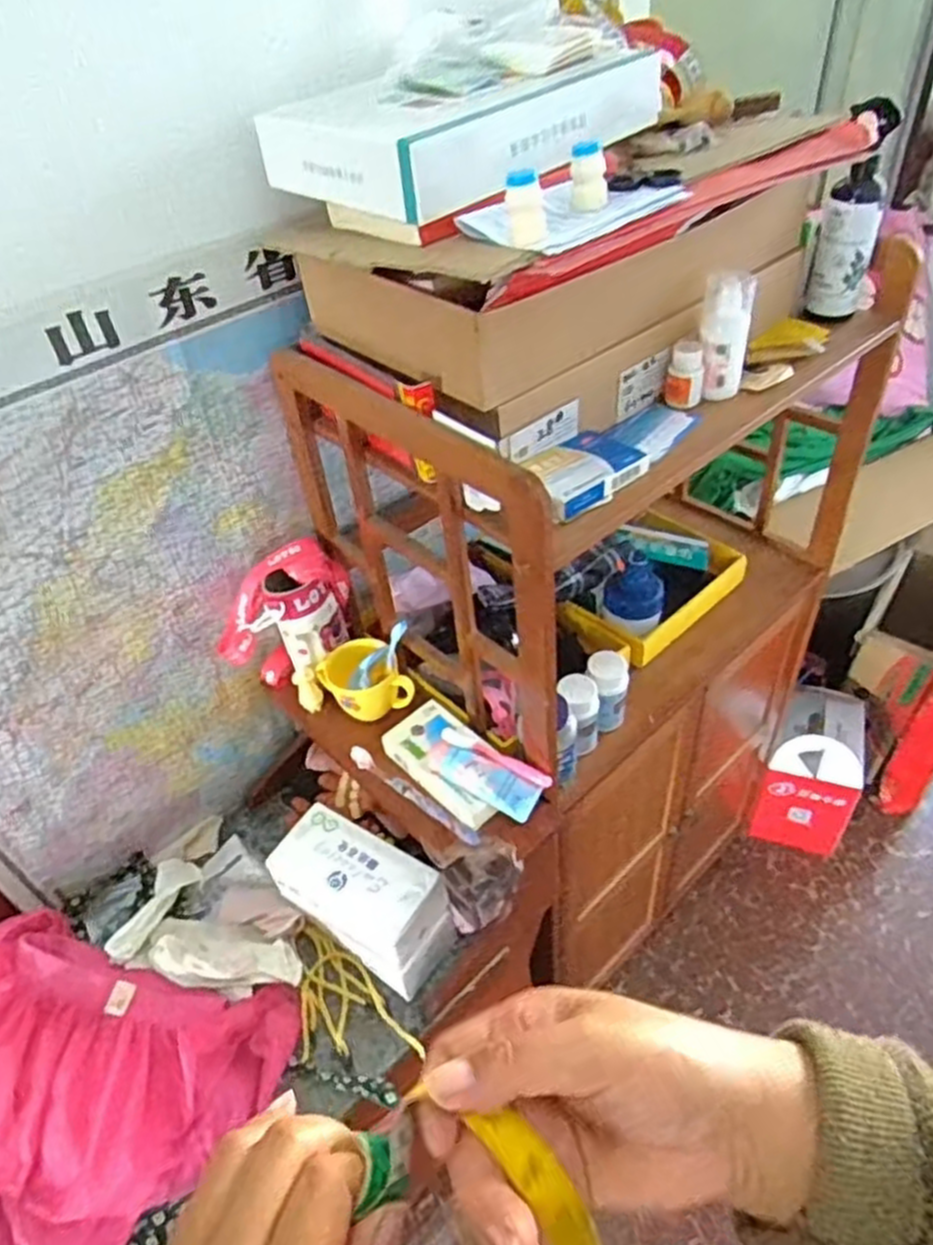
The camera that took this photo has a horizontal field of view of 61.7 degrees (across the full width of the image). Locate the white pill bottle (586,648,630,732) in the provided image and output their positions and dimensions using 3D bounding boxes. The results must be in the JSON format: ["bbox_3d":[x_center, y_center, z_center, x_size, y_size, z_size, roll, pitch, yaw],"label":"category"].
[{"bbox_3d":[0.171,0.088,0.948,0.050,0.100,0.057,3,45,10],"label":"white pill bottle"}]

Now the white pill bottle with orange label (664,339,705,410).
[{"bbox_3d":[0.214,-0.243,0.767,0.034,0.056,0.030,7,46,13],"label":"white pill bottle with orange label"}]

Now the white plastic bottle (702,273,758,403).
[{"bbox_3d":[0.250,-0.273,0.756,0.043,0.111,0.039,7,46,13],"label":"white plastic bottle"}]

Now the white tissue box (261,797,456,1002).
[{"bbox_3d":[-0.117,0.312,0.885,0.187,0.143,0.092,21,51,26],"label":"white tissue box"}]

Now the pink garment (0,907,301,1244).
[{"bbox_3d":[-0.430,0.506,0.769,0.394,0.122,0.401,10,47,17],"label":"pink garment"}]

